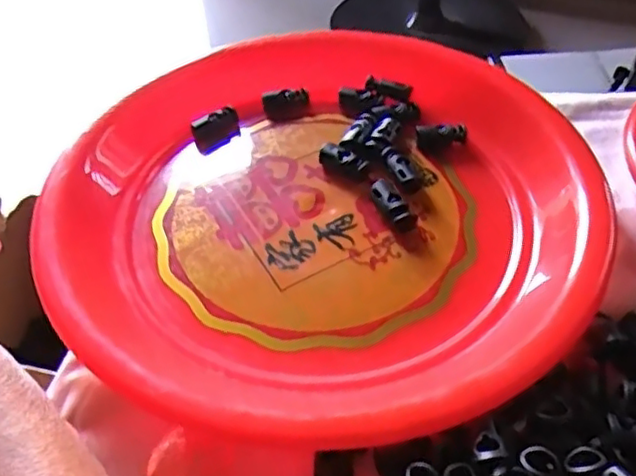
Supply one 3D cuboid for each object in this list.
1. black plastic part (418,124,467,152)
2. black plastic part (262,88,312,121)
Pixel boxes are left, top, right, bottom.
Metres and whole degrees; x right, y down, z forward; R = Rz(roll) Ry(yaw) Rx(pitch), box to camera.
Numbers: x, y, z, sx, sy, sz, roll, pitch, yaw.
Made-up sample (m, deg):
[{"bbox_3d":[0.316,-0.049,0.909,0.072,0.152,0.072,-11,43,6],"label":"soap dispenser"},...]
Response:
[{"bbox_3d":[0.068,-0.056,0.355,0.027,0.008,0.013,-5,47,-2],"label":"black plastic part"},{"bbox_3d":[-0.018,-0.079,0.382,0.027,0.008,0.019,-13,48,-9],"label":"black plastic part"}]

